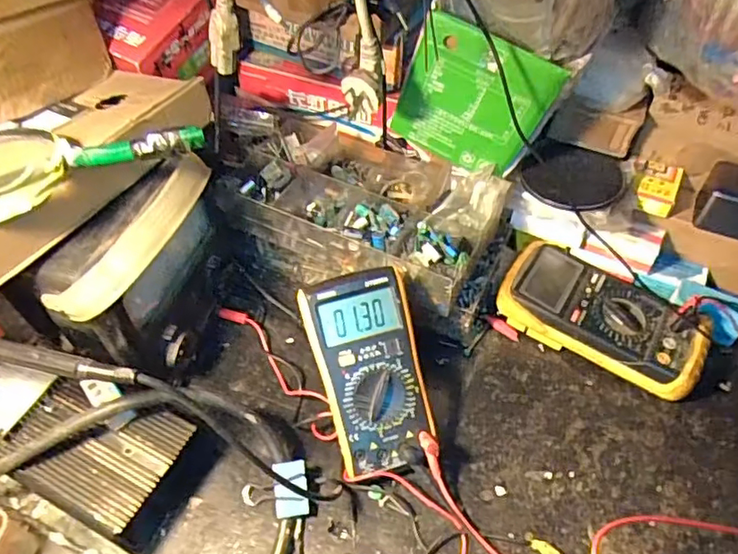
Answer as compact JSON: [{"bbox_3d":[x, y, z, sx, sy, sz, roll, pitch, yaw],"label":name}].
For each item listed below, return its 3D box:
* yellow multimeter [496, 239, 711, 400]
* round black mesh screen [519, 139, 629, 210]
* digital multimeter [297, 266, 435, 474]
[{"bbox_3d":[0.227,0.037,0.563,0.187,0.050,0.101,27,56,22],"label":"yellow multimeter"},{"bbox_3d":[0.200,-0.099,0.565,0.095,0.014,0.087,-1,50,1],"label":"round black mesh screen"},{"bbox_3d":[0.001,0.078,0.487,0.085,0.040,0.160,-15,92,-8],"label":"digital multimeter"}]

